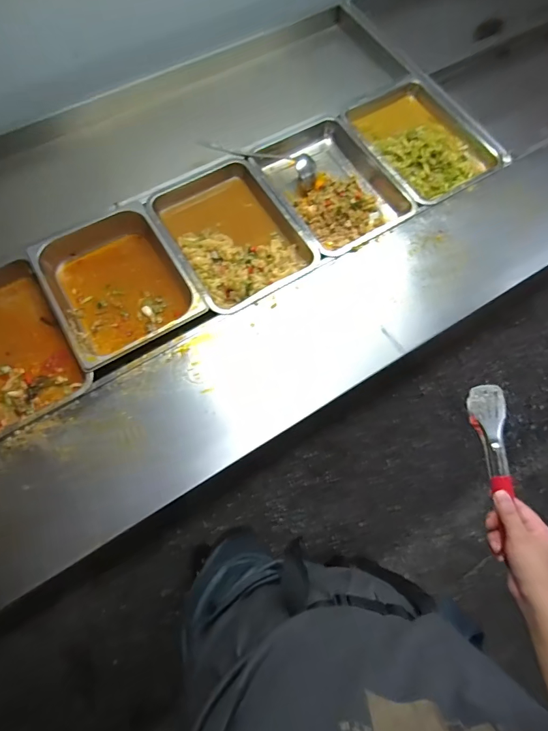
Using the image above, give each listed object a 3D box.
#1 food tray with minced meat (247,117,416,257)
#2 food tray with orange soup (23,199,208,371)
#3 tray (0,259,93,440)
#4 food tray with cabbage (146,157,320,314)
[{"bbox_3d":[0.121,-0.419,0.934,0.246,0.065,0.360,-30,73,-12],"label":"food tray with minced meat"},{"bbox_3d":[-0.319,-0.167,0.842,0.248,0.090,0.311,-30,72,-12],"label":"food tray with orange soup"},{"bbox_3d":[-0.527,-0.037,0.784,0.240,0.057,0.356,-30,72,-12],"label":"tray"},{"bbox_3d":[-0.093,-0.284,0.896,0.250,0.084,0.345,-31,73,-12],"label":"food tray with cabbage"}]

